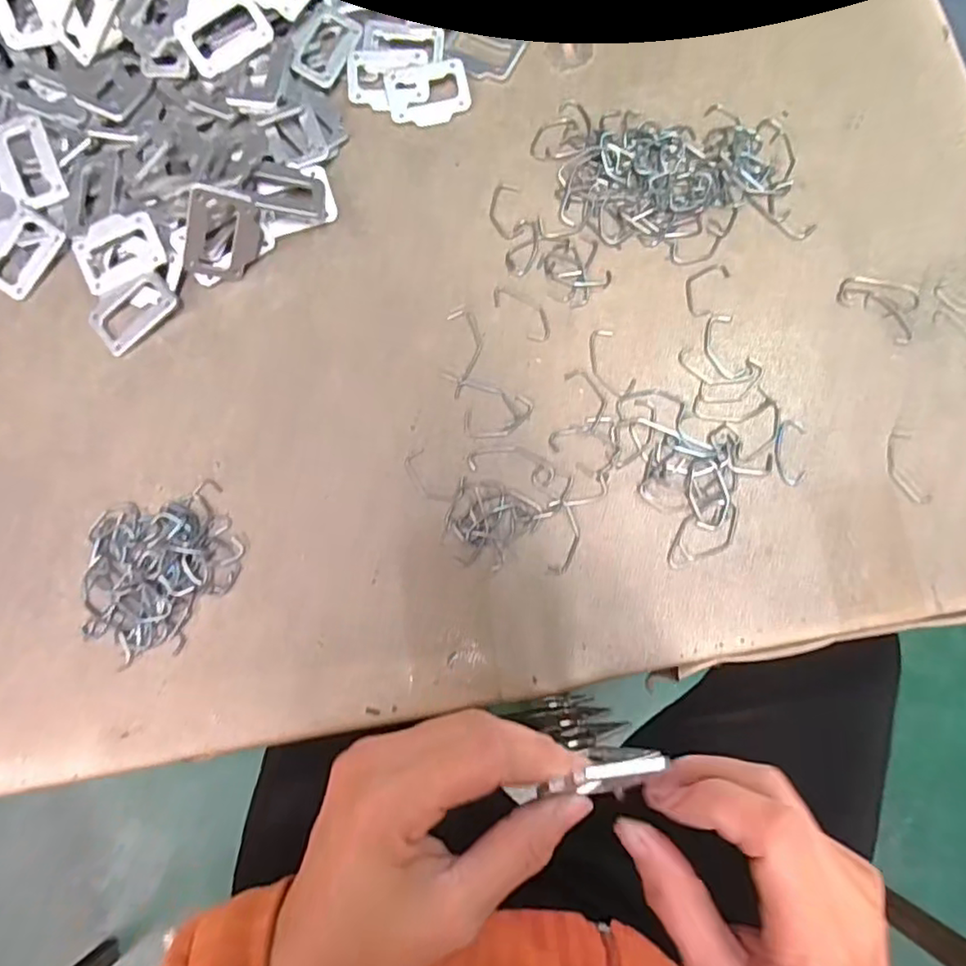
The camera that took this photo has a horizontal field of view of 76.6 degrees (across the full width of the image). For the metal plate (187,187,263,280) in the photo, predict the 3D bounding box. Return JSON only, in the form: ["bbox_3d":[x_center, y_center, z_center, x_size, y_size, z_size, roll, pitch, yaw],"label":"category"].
[{"bbox_3d":[-0.149,-0.142,0.353,0.039,0.052,0.008,3,42,-29],"label":"metal plate"}]

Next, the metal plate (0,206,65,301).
[{"bbox_3d":[-0.279,-0.138,0.370,0.033,0.008,0.050,33,80,7],"label":"metal plate"}]

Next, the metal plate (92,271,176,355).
[{"bbox_3d":[-0.208,-0.102,0.361,0.050,0.004,0.031,-44,90,-5],"label":"metal plate"}]

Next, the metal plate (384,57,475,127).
[{"bbox_3d":[-0.035,-0.249,0.392,0.052,0.004,0.041,-12,87,2],"label":"metal plate"}]

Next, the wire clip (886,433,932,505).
[{"bbox_3d":[0.231,-0.008,0.334,0.017,0.004,0.040,-12,78,-2],"label":"wire clip"}]

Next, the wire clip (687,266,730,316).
[{"bbox_3d":[0.131,-0.116,0.361,0.020,0.004,0.037,27,80,6],"label":"wire clip"}]

